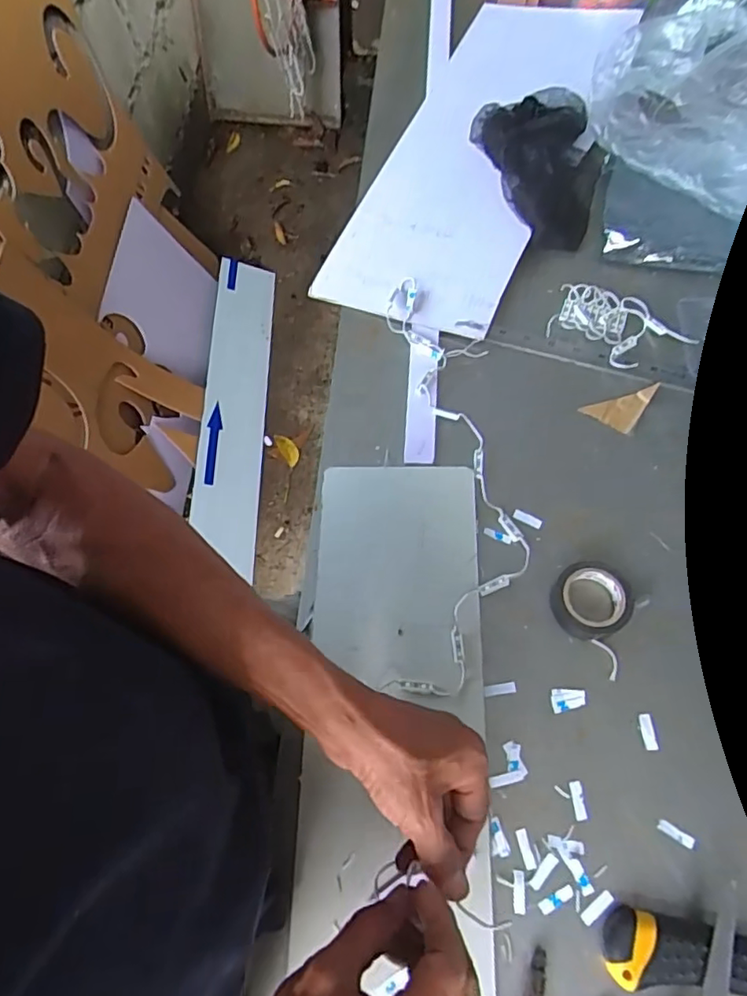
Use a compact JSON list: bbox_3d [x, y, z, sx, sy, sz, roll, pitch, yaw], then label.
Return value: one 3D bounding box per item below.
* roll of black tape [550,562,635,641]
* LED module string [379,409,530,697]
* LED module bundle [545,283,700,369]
[{"bbox_3d":[0.178,0.082,0.461,0.061,0.023,0.059,-1,67,2],"label":"roll of black tape"},{"bbox_3d":[0.083,0.041,0.495,0.101,0.011,0.261,9,67,7],"label":"LED module string"},{"bbox_3d":[0.245,-0.169,0.573,0.128,0.015,0.080,29,71,14],"label":"LED module bundle"}]

